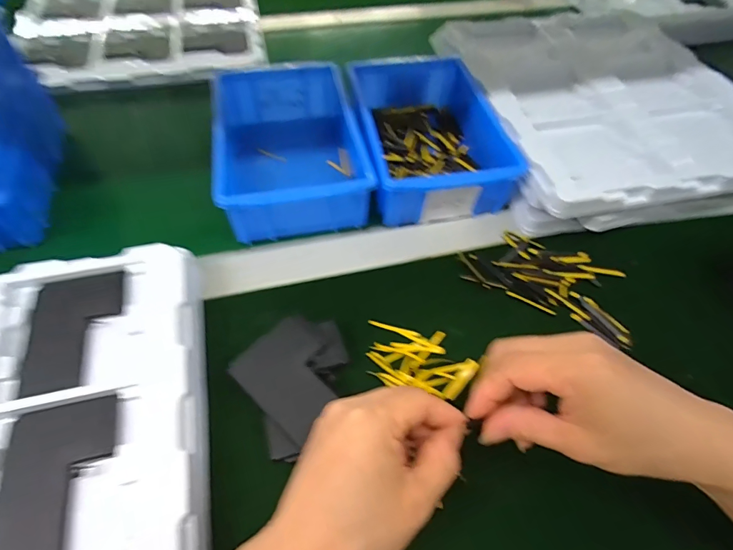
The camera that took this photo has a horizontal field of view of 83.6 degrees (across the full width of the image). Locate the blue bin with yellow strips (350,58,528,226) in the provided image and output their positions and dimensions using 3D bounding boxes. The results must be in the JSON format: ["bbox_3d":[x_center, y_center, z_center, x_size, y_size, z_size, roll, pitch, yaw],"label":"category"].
[{"bbox_3d":[0.062,-0.150,0.440,0.139,0.057,0.206,-9,57,-8],"label":"blue bin with yellow strips"}]

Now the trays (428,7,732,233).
[{"bbox_3d":[0.270,-0.202,0.486,0.294,0.060,0.346,-9,57,-8],"label":"trays"}]

